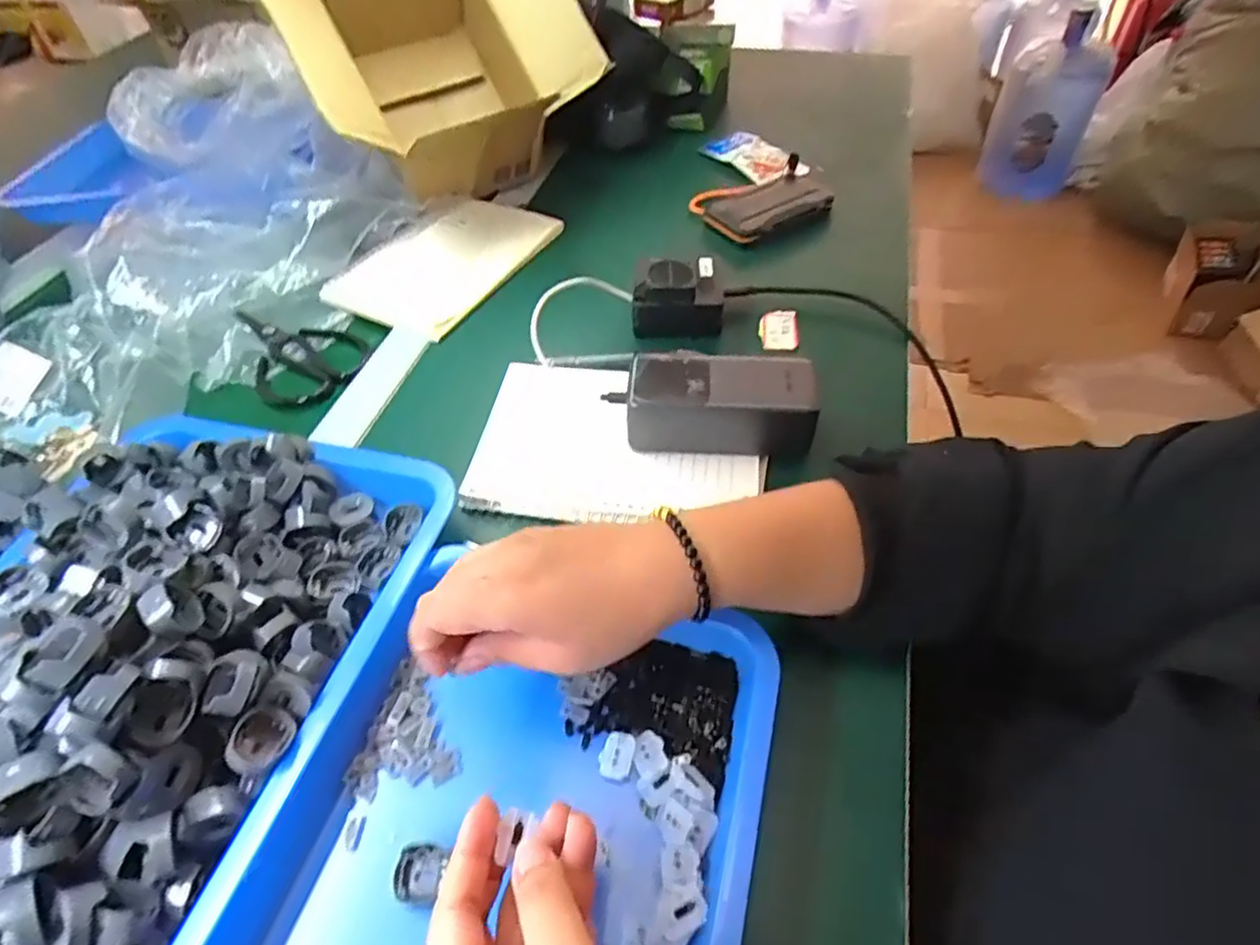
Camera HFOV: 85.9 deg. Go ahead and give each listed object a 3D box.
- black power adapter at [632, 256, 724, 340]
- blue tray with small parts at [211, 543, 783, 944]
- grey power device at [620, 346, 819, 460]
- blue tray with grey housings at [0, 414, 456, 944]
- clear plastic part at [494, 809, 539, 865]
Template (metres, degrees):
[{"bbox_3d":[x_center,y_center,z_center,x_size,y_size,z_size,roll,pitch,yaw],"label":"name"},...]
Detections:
[{"bbox_3d":[0.043,-0.158,0.581,0.075,0.048,0.071,3,49,6],"label":"black power adapter"},{"bbox_3d":[-0.055,0.176,0.320,0.217,0.033,0.266,10,51,13],"label":"blue tray with small parts"},{"bbox_3d":[0.064,-0.050,0.481,0.127,0.050,0.052,1,49,5],"label":"grey power device"},{"bbox_3d":[-0.266,0.094,0.362,0.231,0.087,0.330,11,51,13],"label":"blue tray with grey housings"},{"bbox_3d":[-0.049,0.155,0.287,0.014,0.004,0.022,13,50,15],"label":"clear plastic part"}]

